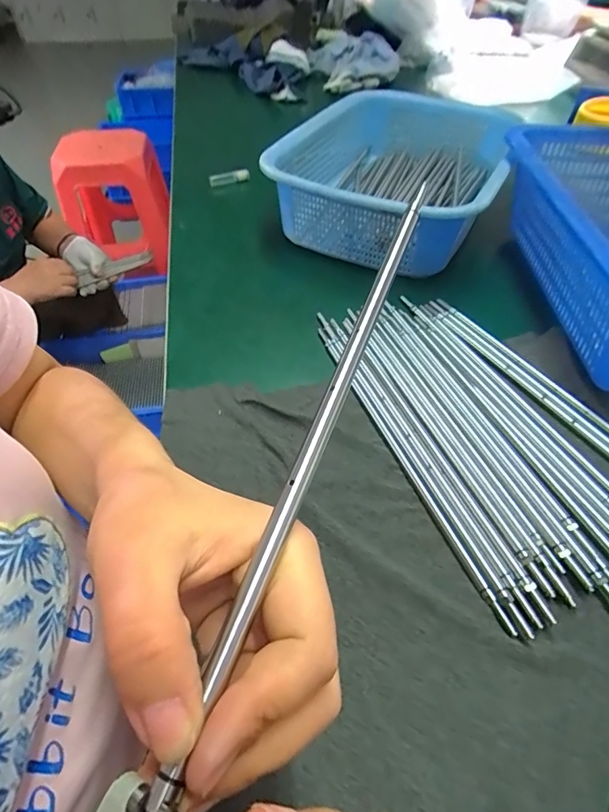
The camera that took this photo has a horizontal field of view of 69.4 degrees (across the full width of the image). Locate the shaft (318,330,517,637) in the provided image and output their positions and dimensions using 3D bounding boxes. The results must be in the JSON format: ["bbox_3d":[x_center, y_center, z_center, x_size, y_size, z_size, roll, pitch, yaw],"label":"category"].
[{"bbox_3d":[0.065,0.030,0.330,0.008,0.006,0.272,-17,52,-14],"label":"shaft"}]

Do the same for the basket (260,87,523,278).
[{"bbox_3d":[0.110,-0.281,0.546,0.235,0.101,0.325,20,53,16],"label":"basket"}]

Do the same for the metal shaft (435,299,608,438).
[{"bbox_3d":[0.210,-0.015,0.371,0.012,0.009,0.272,-24,54,-19],"label":"metal shaft"}]

